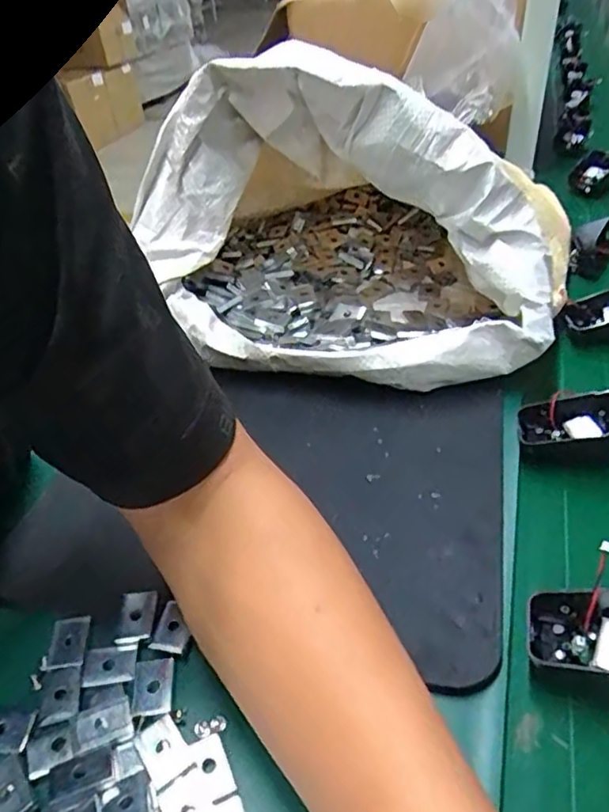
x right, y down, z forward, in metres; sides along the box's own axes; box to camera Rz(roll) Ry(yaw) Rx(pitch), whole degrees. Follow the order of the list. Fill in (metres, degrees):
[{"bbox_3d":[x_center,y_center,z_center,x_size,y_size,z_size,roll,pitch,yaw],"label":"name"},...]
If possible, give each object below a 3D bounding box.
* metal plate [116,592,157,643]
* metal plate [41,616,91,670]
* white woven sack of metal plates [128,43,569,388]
[{"bbox_3d":[-0.092,0.116,0.334,0.019,0.006,0.028,-6,39,0],"label":"metal plate"},{"bbox_3d":[-0.128,0.129,0.328,0.020,0.006,0.030,-6,39,-1],"label":"metal plate"},{"bbox_3d":[0.035,-0.188,0.536,0.271,0.206,0.335,-4,39,2],"label":"white woven sack of metal plates"}]

